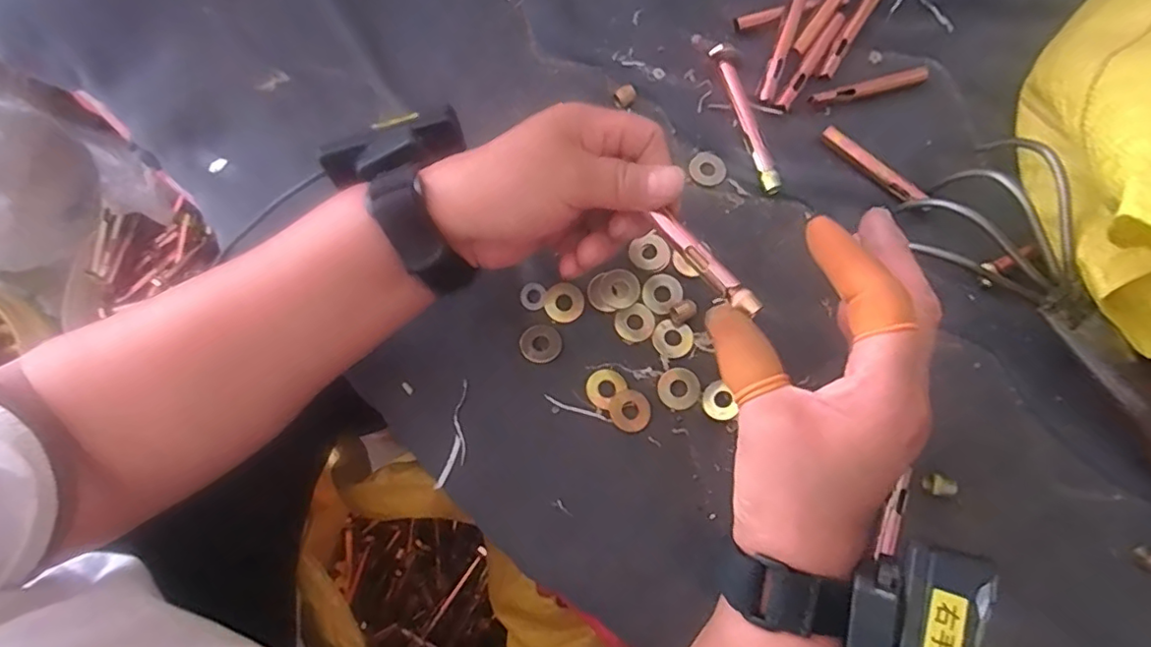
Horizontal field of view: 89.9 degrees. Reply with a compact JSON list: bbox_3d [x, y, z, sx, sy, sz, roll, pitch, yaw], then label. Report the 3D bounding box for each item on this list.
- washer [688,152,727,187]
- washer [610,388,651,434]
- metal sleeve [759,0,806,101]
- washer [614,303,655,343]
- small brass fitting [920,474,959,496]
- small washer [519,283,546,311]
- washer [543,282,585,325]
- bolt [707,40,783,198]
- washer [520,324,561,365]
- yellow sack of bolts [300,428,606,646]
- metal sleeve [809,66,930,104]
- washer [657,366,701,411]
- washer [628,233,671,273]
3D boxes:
[{"bbox_3d":[0.088,-0.102,0.383,0.025,0.004,0.024,2,76,0],"label":"washer"},{"bbox_3d":[0.032,0.051,0.336,0.023,0.004,0.024,0,76,0],"label":"washer"},{"bbox_3d":[0.144,-0.193,0.394,0.012,0.012,0.084,22,77,5],"label":"metal sleeve"},{"bbox_3d":[0.036,-0.001,0.351,0.024,0.004,0.023,0,76,0],"label":"washer"},{"bbox_3d":[0.207,0.091,0.326,0.017,0.008,0.011,2,76,1],"label":"small brass fitting"},{"bbox_3d":[-0.026,-0.017,0.356,0.016,0.004,0.017,0,76,0],"label":"small washer"},{"bbox_3d":[-0.007,-0.013,0.353,0.024,0.004,0.025,0,76,0],"label":"washer"},{"bbox_3d":[0.112,-0.136,0.383,0.016,0.012,0.107,-13,76,-3],"label":"bolt"},{"bbox_3d":[-0.021,0.012,0.346,0.024,0.004,0.024,0,76,0],"label":"washer"},{"bbox_3d":[-0.127,0.223,0.497,0.205,0.207,0.246,-30,81,-6],"label":"yellow sack of bolts"},{"bbox_3d":[0.199,-0.160,0.391,0.082,0.008,0.011,-13,76,-3],"label":"metal sleeve"},{"bbox_3d":[0.062,0.039,0.342,0.025,0.004,0.024,0,76,0],"label":"washer"},{"bbox_3d":[0.047,-0.044,0.359,0.025,0.005,0.023,-23,77,-6],"label":"washer"}]

